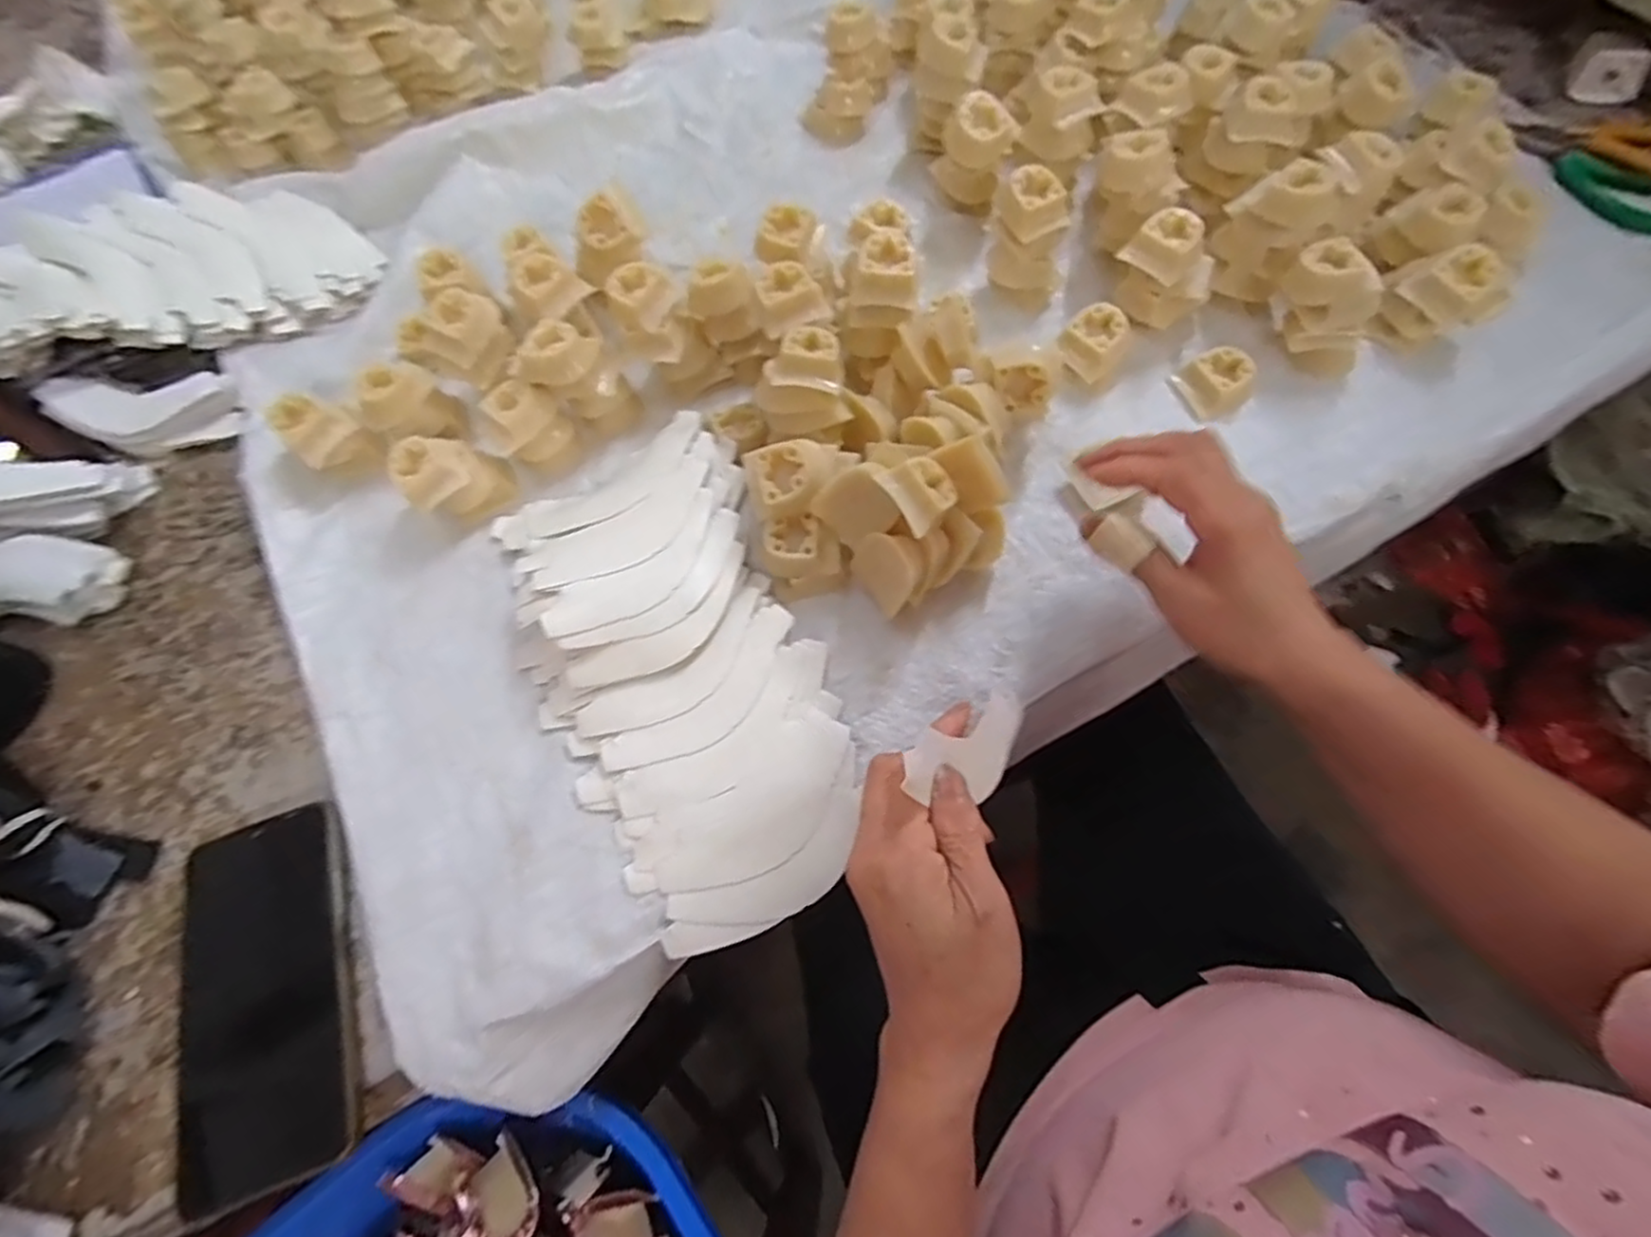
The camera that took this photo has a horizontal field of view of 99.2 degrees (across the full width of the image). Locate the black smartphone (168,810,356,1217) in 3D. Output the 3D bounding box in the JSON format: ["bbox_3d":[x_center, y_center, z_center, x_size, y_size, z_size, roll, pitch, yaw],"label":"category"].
[{"bbox_3d":[-0.264,0.175,0.331,0.076,0.012,0.159,-18,68,-4],"label":"black smartphone"}]

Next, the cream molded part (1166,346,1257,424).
[{"bbox_3d":[0.242,-0.145,0.434,0.042,0.017,0.040,-27,69,-8],"label":"cream molded part"}]

